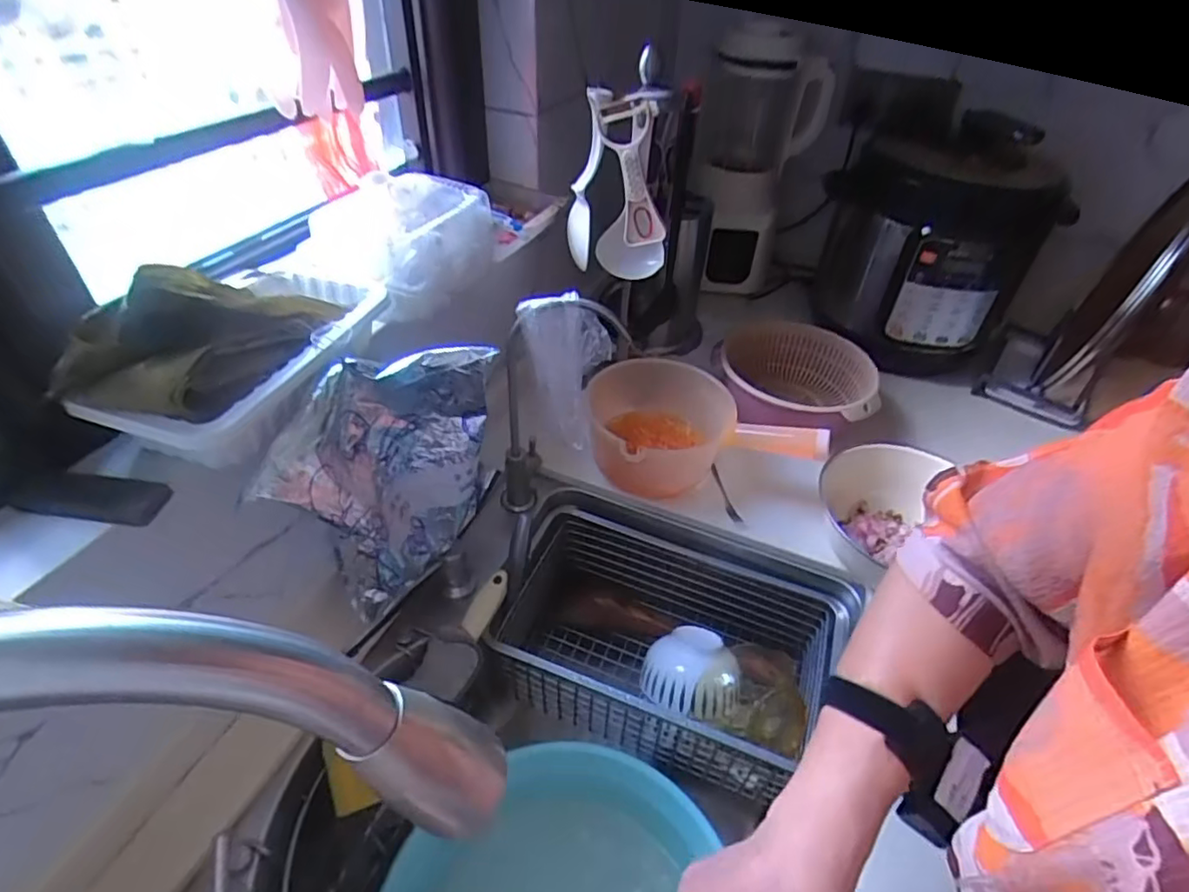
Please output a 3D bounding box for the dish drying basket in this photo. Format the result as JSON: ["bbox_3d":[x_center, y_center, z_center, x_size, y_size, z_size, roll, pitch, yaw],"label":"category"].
[{"bbox_3d":[0.076,0.238,0.719,0.364,0.134,0.213,17,44,14],"label":"dish drying basket"}]

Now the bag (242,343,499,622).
[{"bbox_3d":[-0.176,0.035,0.525,0.067,0.225,0.176,34,50,29],"label":"bag"}]

